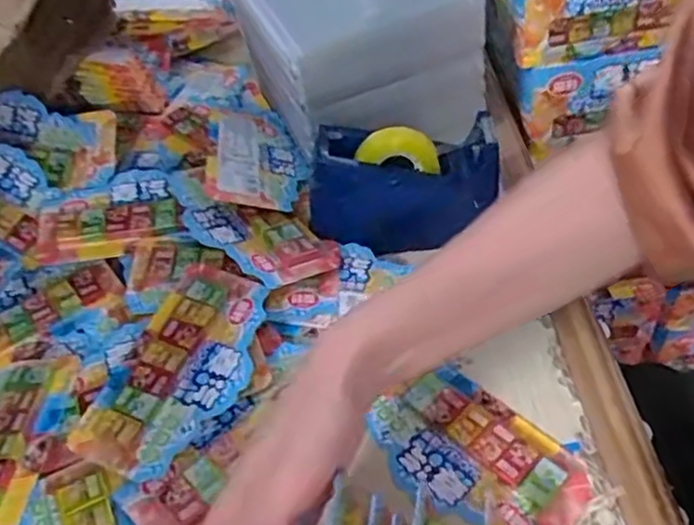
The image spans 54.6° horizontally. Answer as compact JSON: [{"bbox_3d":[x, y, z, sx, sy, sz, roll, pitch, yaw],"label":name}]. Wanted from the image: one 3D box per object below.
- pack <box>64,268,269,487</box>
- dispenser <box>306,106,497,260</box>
[{"bbox_3d":[-0.103,0.060,0.419,0.081,0.011,0.143,9,49,16],"label":"pack"},{"bbox_3d":[0.041,-0.056,0.479,0.130,0.083,0.051,-1,47,9],"label":"dispenser"}]

